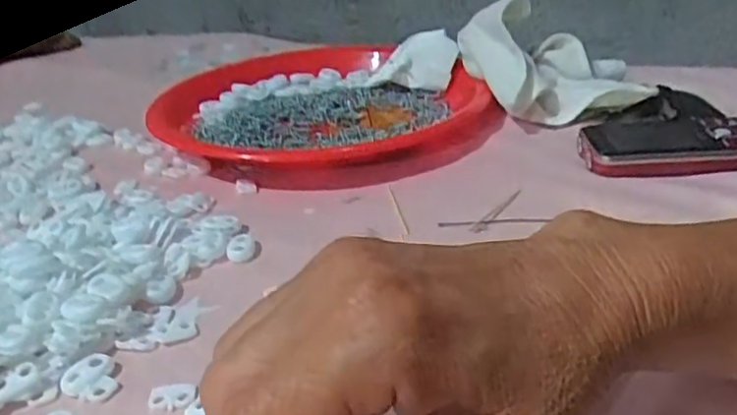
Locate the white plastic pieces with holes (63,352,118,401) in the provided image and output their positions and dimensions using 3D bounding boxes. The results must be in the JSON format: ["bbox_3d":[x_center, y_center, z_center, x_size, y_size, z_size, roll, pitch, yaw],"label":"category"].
[{"bbox_3d":[-0.117,0.071,0.273,0.021,0.006,0.022,-16,32,-21],"label":"white plastic pieces with holes"}]

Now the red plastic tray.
[{"bbox_3d":[-0.043,-0.078,0.508,0.232,0.025,0.232,-23,35,-31],"label":"red plastic tray"}]

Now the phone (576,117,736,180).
[{"bbox_3d":[0.198,-0.041,0.410,0.123,0.021,0.054,-3,29,1],"label":"phone"}]

